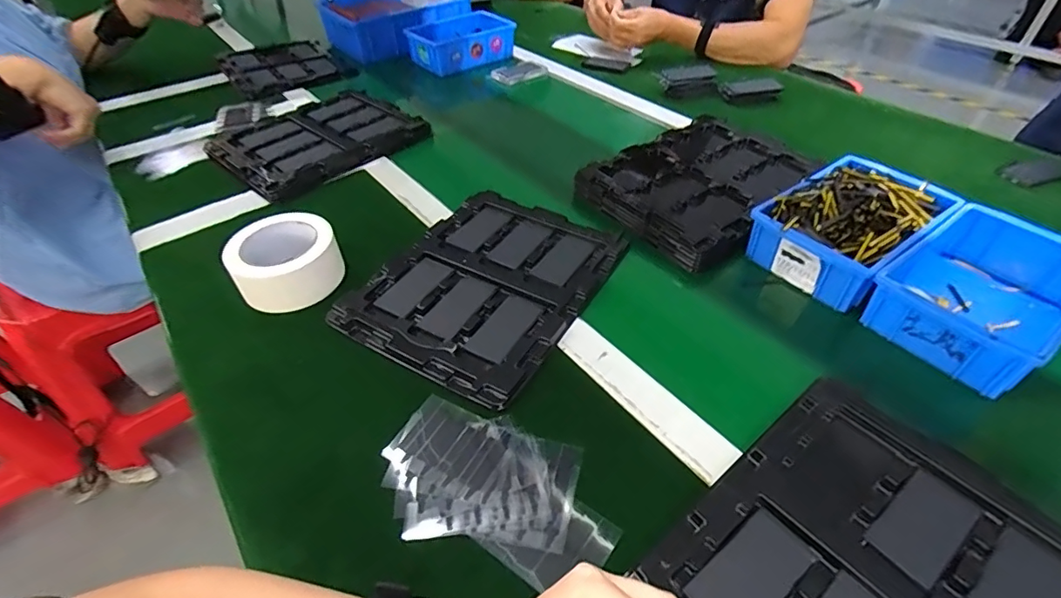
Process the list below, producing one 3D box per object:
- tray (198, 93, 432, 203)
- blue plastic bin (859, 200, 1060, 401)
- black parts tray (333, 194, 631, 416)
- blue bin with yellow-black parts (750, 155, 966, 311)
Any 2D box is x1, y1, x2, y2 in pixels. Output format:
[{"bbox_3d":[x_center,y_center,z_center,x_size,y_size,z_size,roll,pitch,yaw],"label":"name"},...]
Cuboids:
[{"bbox_3d":[-0.331,-0.263,0.806,0.291,0.025,0.219,-33,52,-27],"label":"tray"},{"bbox_3d":[0.444,-0.009,0.501,0.205,0.057,0.131,-29,51,-24],"label":"blue plastic bin"},{"bbox_3d":[-0.046,-0.023,0.565,0.219,0.014,0.274,22,50,23],"label":"black parts tray"},{"bbox_3d":[0.358,-0.086,0.569,0.196,0.067,0.136,-29,51,-24],"label":"blue bin with yellow-black parts"}]

